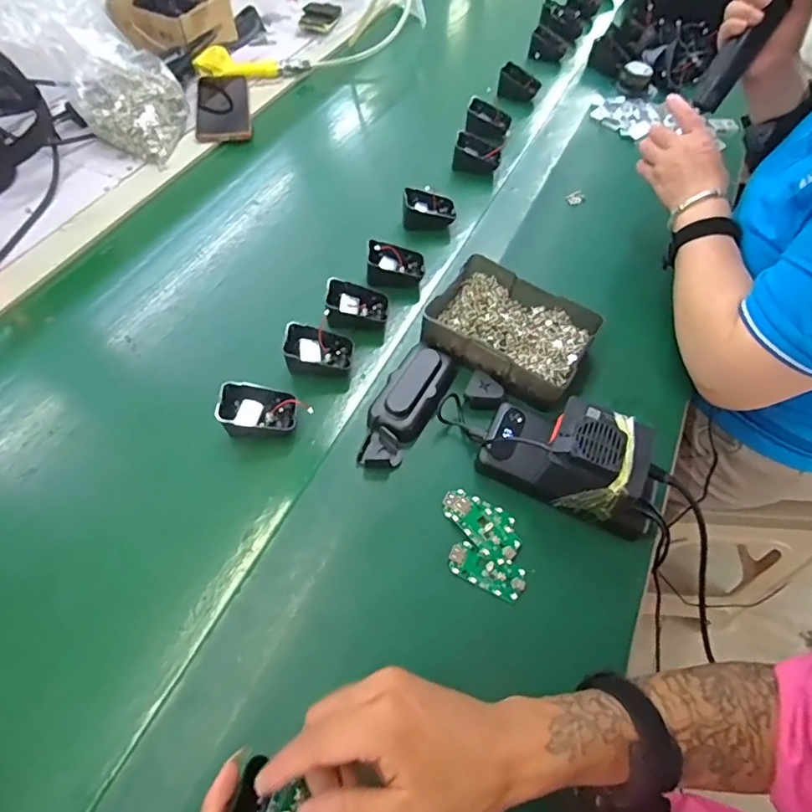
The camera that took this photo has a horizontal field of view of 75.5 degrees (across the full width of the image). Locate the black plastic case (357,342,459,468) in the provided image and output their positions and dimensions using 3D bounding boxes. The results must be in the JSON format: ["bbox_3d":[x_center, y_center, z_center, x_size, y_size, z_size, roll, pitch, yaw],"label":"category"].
[{"bbox_3d":[0.000,-0.004,0.502,0.048,0.026,0.142,25,58,14],"label":"black plastic case"}]

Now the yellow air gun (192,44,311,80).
[{"bbox_3d":[-0.247,-0.552,0.847,0.175,0.039,0.043,-5,56,-6],"label":"yellow air gun"}]

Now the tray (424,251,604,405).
[{"bbox_3d":[0.109,-0.078,0.557,0.157,0.055,0.118,27,58,15],"label":"tray"}]

